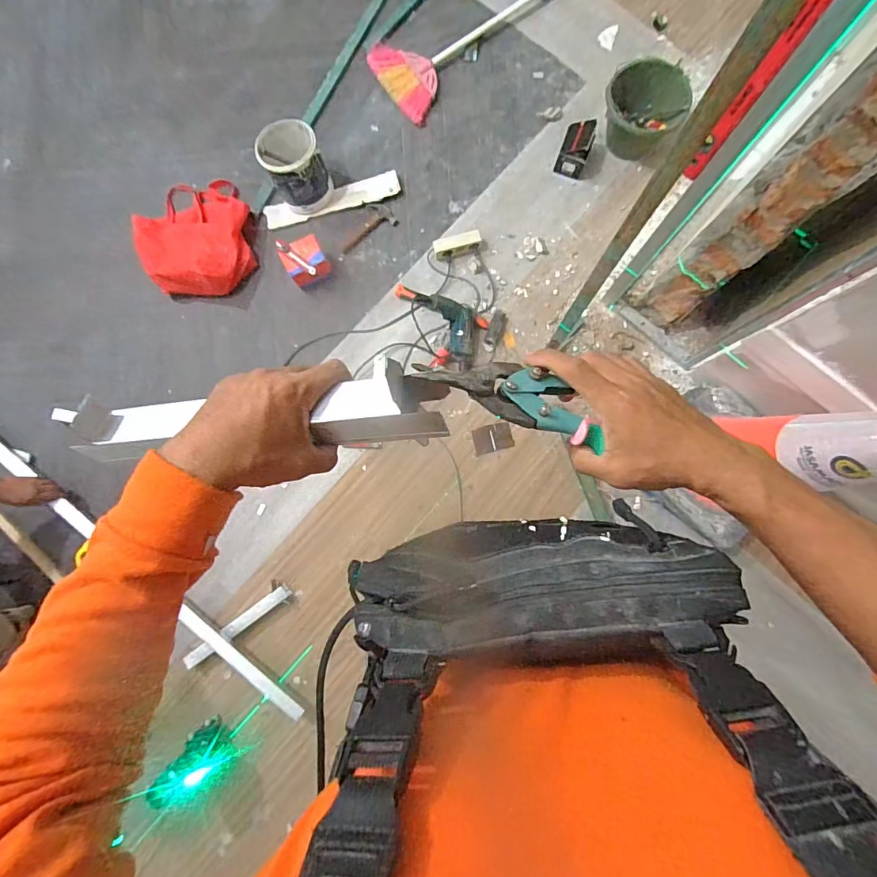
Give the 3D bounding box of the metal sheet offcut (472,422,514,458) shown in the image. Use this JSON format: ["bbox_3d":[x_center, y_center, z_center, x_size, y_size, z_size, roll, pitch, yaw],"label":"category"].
[{"bbox_3d":[0.171,0.000,1.409,0.125,0.005,0.086,-15,96,-7],"label":"metal sheet offcut"}]

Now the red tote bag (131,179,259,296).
[{"bbox_3d":[-0.800,-0.665,1.453,0.371,0.149,0.411,-8,82,0],"label":"red tote bag"}]

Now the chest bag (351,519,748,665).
[{"bbox_3d":[0.064,0.094,0.289,0.226,0.067,0.074,-3,82,4],"label":"chest bag"}]

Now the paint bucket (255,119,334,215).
[{"bbox_3d":[-0.450,-0.856,1.430,0.175,0.201,0.191,0,82,1],"label":"paint bucket"}]

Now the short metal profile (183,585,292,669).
[{"bbox_3d":[-0.607,0.566,1.346,0.370,0.044,0.044,-37,83,-4],"label":"short metal profile"}]

